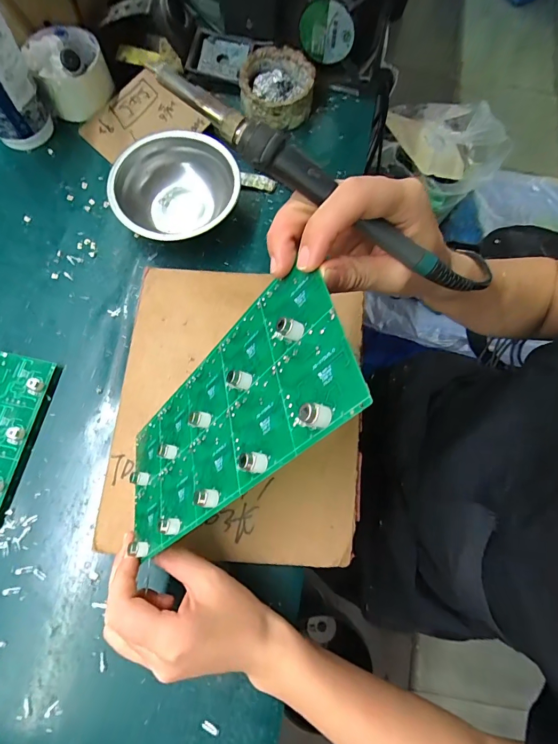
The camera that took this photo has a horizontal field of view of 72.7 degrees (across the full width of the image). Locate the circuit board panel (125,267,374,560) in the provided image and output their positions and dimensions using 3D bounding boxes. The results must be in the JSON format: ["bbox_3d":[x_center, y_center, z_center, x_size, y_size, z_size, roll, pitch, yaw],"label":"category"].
[{"bbox_3d":[-0.044,0.033,0.233,0.011,0.219,0.103,19,42,-35],"label":"circuit board panel"}]

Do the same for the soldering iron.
[{"bbox_3d":[0.027,-0.096,0.197,0.196,0.014,0.021,30,76,-8],"label":"soldering iron"}]

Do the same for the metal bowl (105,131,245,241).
[{"bbox_3d":[-0.103,-0.180,0.388,0.127,0.037,0.116,-16,76,-7],"label":"metal bowl"}]

